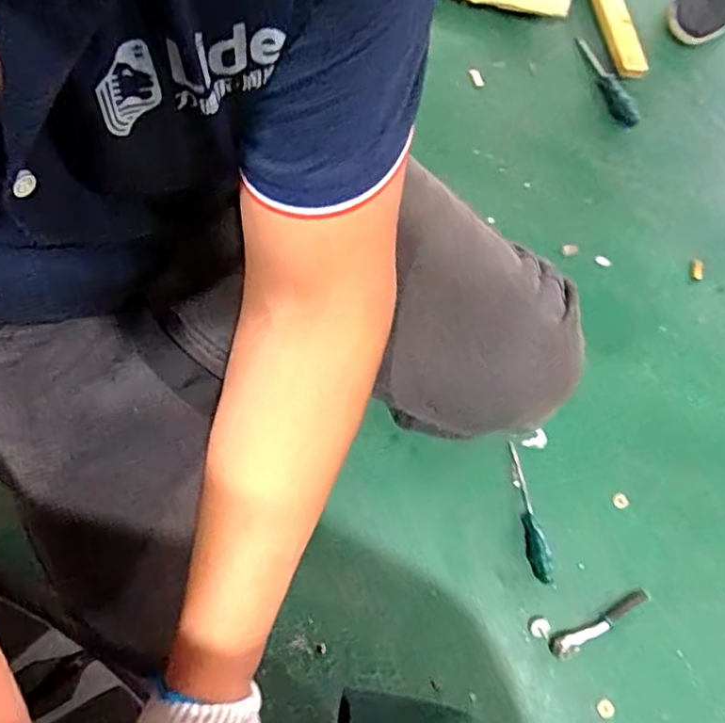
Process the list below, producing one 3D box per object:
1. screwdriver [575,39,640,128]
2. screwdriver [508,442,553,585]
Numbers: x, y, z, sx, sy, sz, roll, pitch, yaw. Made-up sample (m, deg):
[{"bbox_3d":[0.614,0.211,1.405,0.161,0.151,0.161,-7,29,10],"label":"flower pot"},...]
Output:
[{"bbox_3d":[0.400,-0.466,1.008,0.030,0.024,0.181,-21,77,-9],"label":"screwdriver"},{"bbox_3d":[0.220,0.201,0.816,0.027,0.020,0.182,-10,75,-6],"label":"screwdriver"}]

